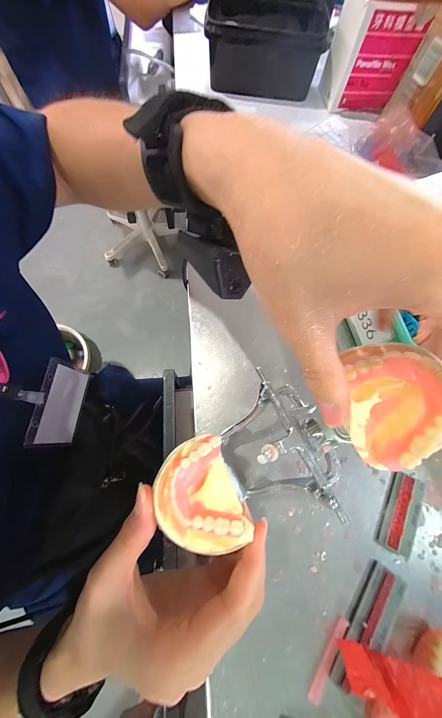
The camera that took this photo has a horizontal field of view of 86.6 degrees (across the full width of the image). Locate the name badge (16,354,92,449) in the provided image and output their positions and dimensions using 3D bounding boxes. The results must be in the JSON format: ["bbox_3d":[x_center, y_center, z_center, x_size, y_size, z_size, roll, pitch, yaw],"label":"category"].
[{"bbox_3d":[-0.206,0.056,0.296,0.010,0.098,0.102,4,71,-1],"label":"name badge"}]

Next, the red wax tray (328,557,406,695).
[{"bbox_3d":[0.109,0.196,0.171,0.028,0.007,0.079,37,74,10],"label":"red wax tray"}]

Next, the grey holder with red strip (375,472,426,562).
[{"bbox_3d":[0.152,0.129,0.197,0.024,0.008,0.061,29,72,8],"label":"grey holder with red strip"}]

